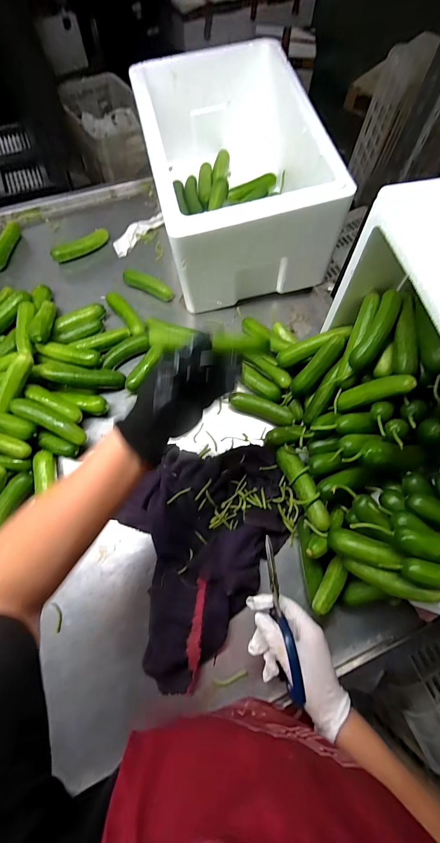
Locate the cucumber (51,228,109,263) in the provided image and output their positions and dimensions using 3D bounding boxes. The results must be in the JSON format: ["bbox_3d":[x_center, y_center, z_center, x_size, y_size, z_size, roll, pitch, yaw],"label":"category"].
[{"bbox_3d":[-0.302,-0.382,0.696,0.129,0.023,0.021,-34,73,-13],"label":"cucumber"}]

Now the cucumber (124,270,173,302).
[{"bbox_3d":[-0.147,-0.282,0.657,0.111,0.032,0.023,25,70,9],"label":"cucumber"}]

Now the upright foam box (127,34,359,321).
[{"bbox_3d":[0.022,-0.481,0.636,0.296,0.194,0.451,-12,69,-5],"label":"upright foam box"}]

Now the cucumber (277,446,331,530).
[{"bbox_3d":[0.124,0.092,0.479,0.030,0.027,0.138,-17,53,-7],"label":"cucumber"}]

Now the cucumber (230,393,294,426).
[{"bbox_3d":[0.072,-0.021,0.558,0.111,0.032,0.029,20,70,7],"label":"cucumber"}]

